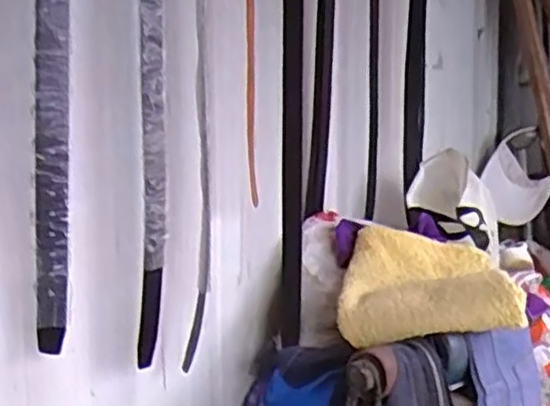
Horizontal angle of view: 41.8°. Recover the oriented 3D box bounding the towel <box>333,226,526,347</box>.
[{"bbox_3d":[0.225,0.119,1.062,0.245,0.114,0.230,1,5,12],"label":"towel"}]

